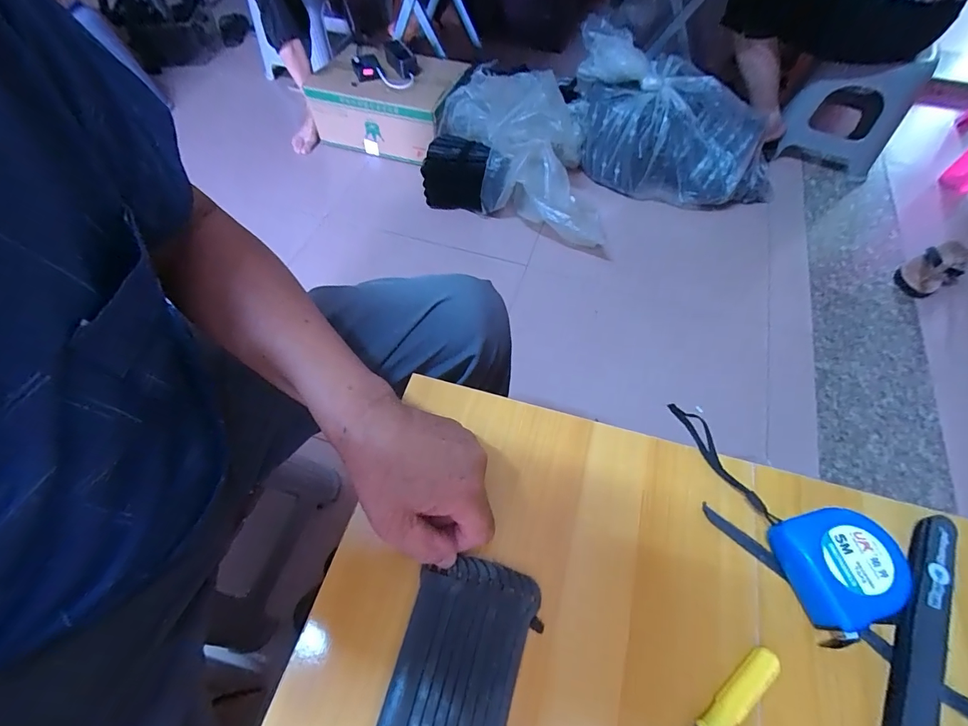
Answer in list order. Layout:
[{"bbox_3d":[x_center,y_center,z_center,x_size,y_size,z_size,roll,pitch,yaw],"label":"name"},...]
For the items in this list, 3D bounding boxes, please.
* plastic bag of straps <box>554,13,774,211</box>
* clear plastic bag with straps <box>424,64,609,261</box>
[{"bbox_3d":[0.521,-0.645,1.178,0.580,0.309,0.252,13,60,8],"label":"plastic bag of straps"},{"bbox_3d":[0.119,-0.576,1.173,0.551,0.244,0.349,21,61,13],"label":"clear plastic bag with straps"}]

